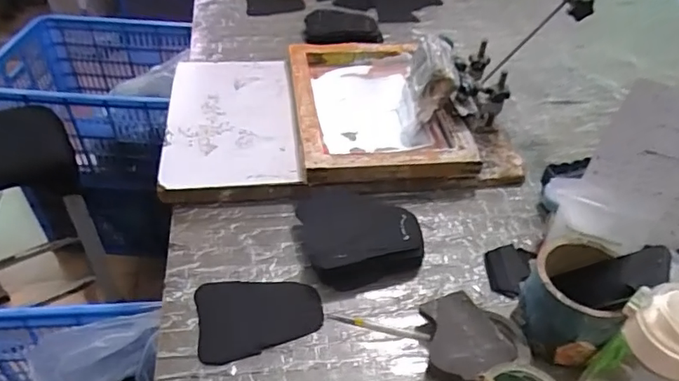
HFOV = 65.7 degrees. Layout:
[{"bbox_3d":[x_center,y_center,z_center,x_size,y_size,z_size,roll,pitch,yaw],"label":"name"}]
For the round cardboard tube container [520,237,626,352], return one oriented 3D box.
[{"bbox_3d":[0.260,0.121,0.608,0.087,0.094,0.111,12,44,10],"label":"round cardboard tube container"}]

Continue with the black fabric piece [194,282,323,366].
[{"bbox_3d":[-0.096,0.150,0.636,0.146,0.011,0.106,-8,44,-12],"label":"black fabric piece"}]

